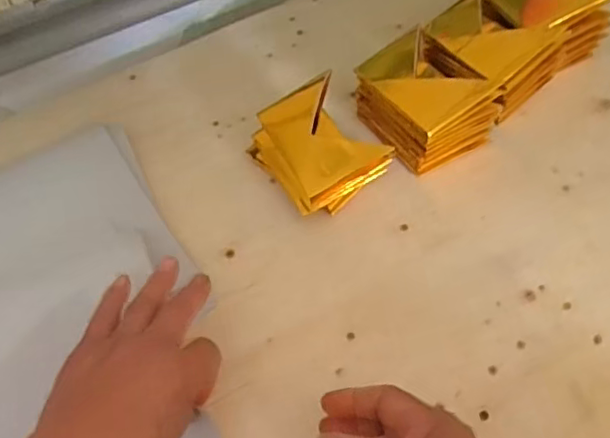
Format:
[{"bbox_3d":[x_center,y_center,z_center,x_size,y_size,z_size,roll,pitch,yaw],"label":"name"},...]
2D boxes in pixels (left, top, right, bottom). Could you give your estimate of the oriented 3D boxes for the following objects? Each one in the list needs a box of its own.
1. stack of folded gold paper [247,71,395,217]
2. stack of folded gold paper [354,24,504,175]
[{"bbox_3d":[0.011,-0.060,0.515,0.081,0.058,0.099,-30,57,-16],"label":"stack of folded gold paper"},{"bbox_3d":[0.103,-0.101,0.532,0.090,0.058,0.103,-29,56,-16],"label":"stack of folded gold paper"}]

